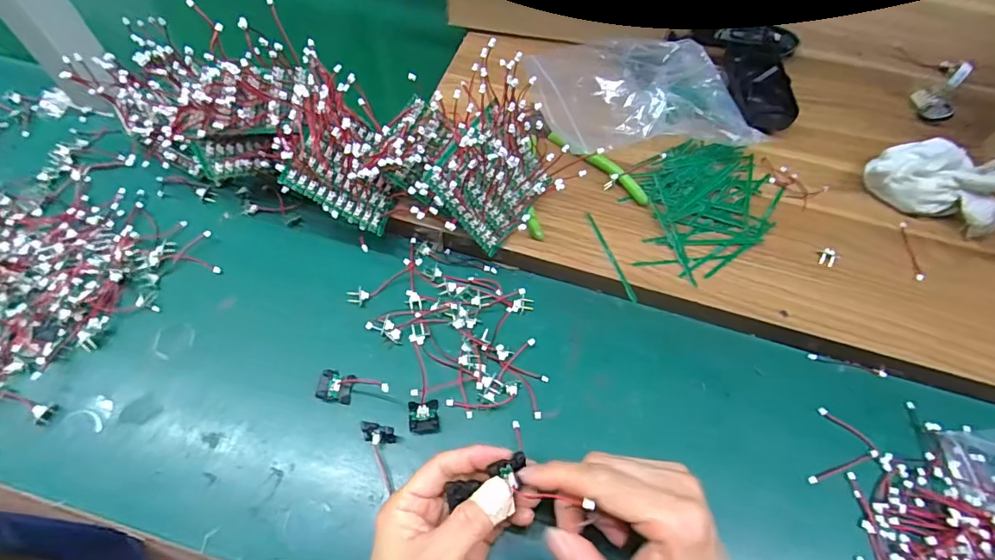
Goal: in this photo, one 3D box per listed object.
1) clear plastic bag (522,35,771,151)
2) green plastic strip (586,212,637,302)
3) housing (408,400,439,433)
[{"bbox_3d":[0.134,-0.184,0.454,0.190,0.050,0.159,-7,60,-7],"label":"clear plastic bag"},{"bbox_3d":[0.091,-0.021,0.392,0.005,0.004,0.086,-16,62,-13],"label":"green plastic strip"},{"bbox_3d":[-0.052,0.096,0.344,0.020,0.012,0.022,-5,60,-6],"label":"housing"}]

